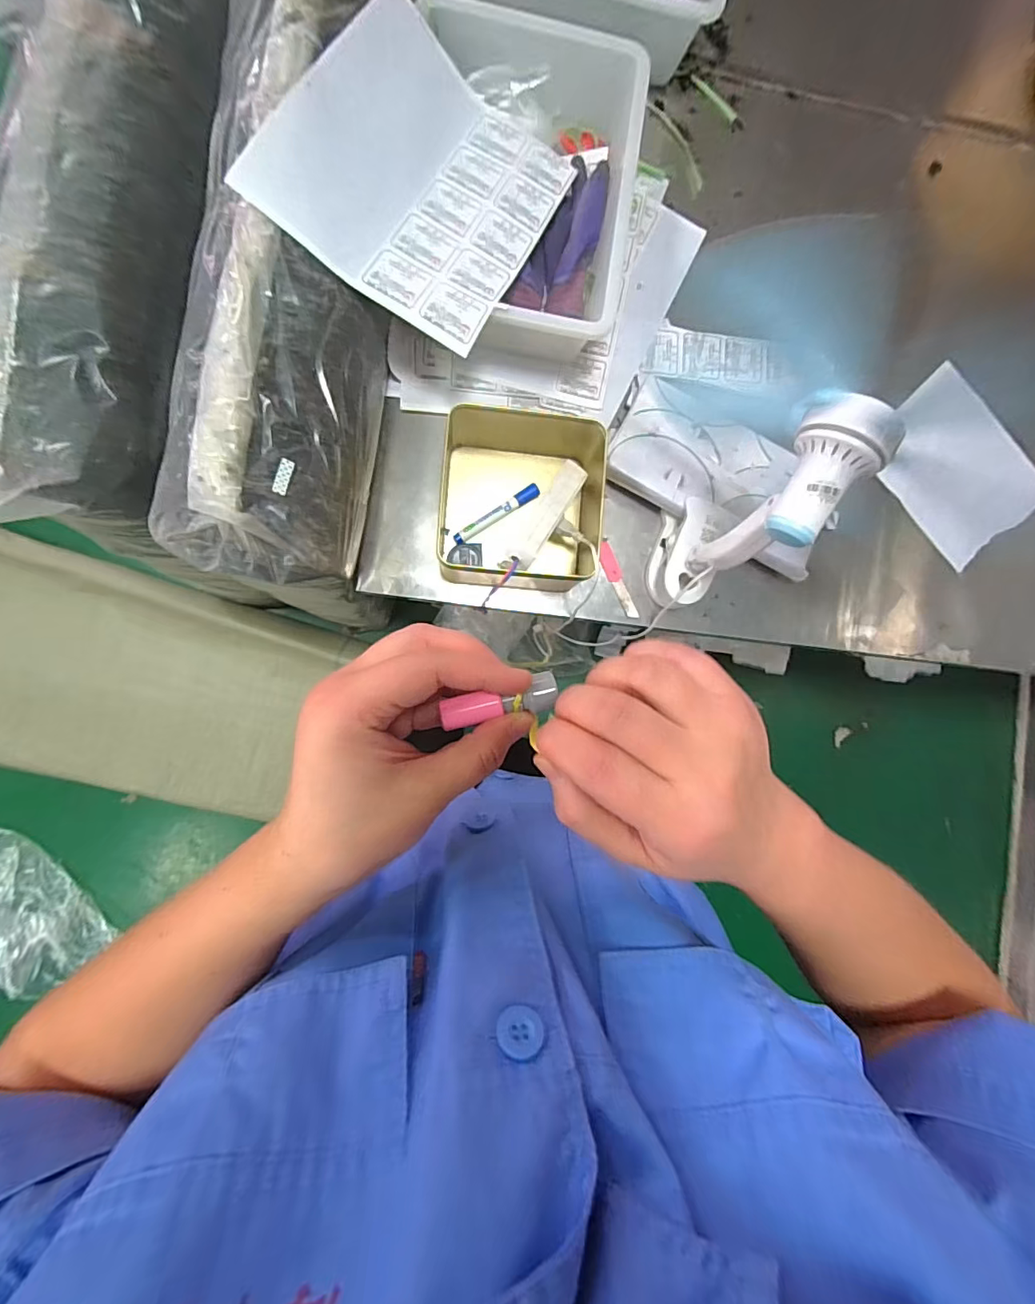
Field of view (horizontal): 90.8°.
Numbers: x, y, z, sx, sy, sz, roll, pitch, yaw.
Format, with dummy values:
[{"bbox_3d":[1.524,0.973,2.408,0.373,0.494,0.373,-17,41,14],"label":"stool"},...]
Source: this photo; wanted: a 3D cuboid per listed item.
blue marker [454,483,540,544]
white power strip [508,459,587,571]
[{"bbox_3d":[-0.027,-0.179,0.666,0.126,0.016,0.017,-34,92,-6],"label":"blue marker"},{"bbox_3d":[0.041,-0.170,0.606,0.033,0.025,0.176,31,62,-5],"label":"white power strip"}]

